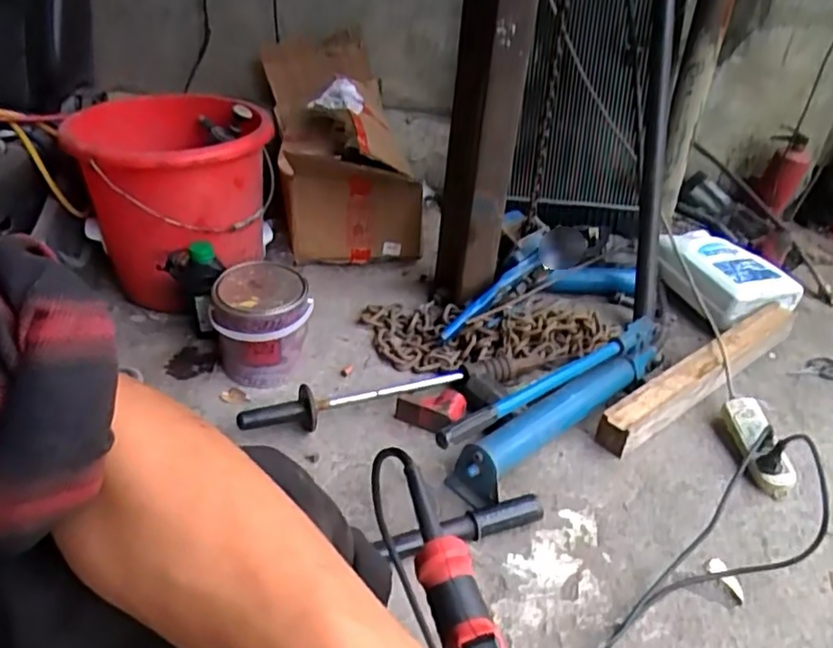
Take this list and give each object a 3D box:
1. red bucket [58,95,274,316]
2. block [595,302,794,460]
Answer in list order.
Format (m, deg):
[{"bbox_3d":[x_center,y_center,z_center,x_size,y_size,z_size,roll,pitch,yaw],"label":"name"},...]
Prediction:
[{"bbox_3d":[-0.505,-0.265,1.288,0.381,0.282,0.334,25,39,27],"label":"red bucket"},{"bbox_3d":[0.530,0.087,1.174,0.551,0.074,0.068,-23,43,-32],"label":"block"}]

